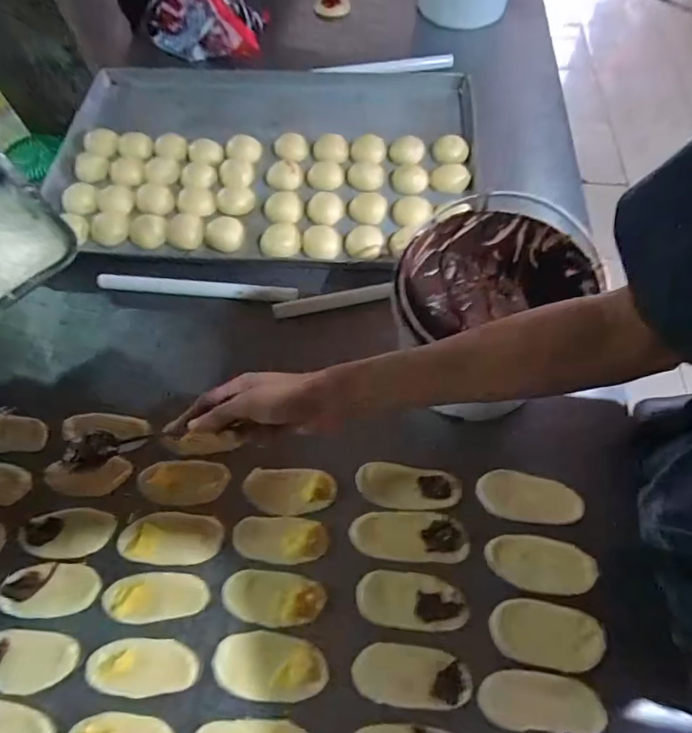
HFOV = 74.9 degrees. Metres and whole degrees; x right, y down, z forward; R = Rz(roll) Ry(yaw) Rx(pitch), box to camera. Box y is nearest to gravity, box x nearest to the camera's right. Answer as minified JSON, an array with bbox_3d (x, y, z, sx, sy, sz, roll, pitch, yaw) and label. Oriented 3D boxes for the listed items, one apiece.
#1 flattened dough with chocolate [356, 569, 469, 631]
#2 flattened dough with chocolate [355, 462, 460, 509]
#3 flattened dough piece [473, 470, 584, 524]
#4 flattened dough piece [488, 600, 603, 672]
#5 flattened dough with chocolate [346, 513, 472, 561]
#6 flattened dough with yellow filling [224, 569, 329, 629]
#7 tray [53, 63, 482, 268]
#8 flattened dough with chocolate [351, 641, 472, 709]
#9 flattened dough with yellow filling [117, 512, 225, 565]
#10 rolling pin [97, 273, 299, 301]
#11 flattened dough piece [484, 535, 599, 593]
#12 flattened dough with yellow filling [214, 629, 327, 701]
[{"bbox_3d":[0.072,0.259,0.502,0.118,0.008,0.054,4,63,2],"label":"flattened dough with chocolate"},{"bbox_3d":[0.077,0.150,0.564,0.126,0.005,0.053,5,63,3],"label":"flattened dough with chocolate"},{"bbox_3d":[0.222,0.157,0.545,0.119,0.008,0.057,10,64,5],"label":"flattened dough piece"},{"bbox_3d":[0.214,0.285,0.481,0.114,0.012,0.060,7,63,4],"label":"flattened dough piece"},{"bbox_3d":[0.074,0.202,0.538,0.136,0.007,0.053,2,63,1],"label":"flattened dough with chocolate"},{"bbox_3d":[-0.080,0.258,0.502,0.110,0.013,0.054,6,63,3],"label":"flattened dough with yellow filling"},{"bbox_3d":[-0.125,-0.362,0.803,0.722,0.074,0.459,-1,63,0],"label":"tray"},{"bbox_3d":[0.068,0.321,0.470,0.117,0.007,0.052,5,63,3],"label":"flattened dough with chocolate"},{"bbox_3d":[-0.207,0.204,0.537,0.117,0.009,0.056,2,63,2],"label":"flattened dough with yellow filling"},{"bbox_3d":[-0.220,-0.120,0.672,0.294,0.015,0.023,4,63,2],"label":"rolling pin"},{"bbox_3d":[0.221,0.224,0.513,0.118,0.008,0.057,6,63,4],"label":"flattened dough piece"},{"bbox_3d":[-0.081,0.318,0.480,0.119,0.009,0.058,5,63,3],"label":"flattened dough with yellow filling"}]

